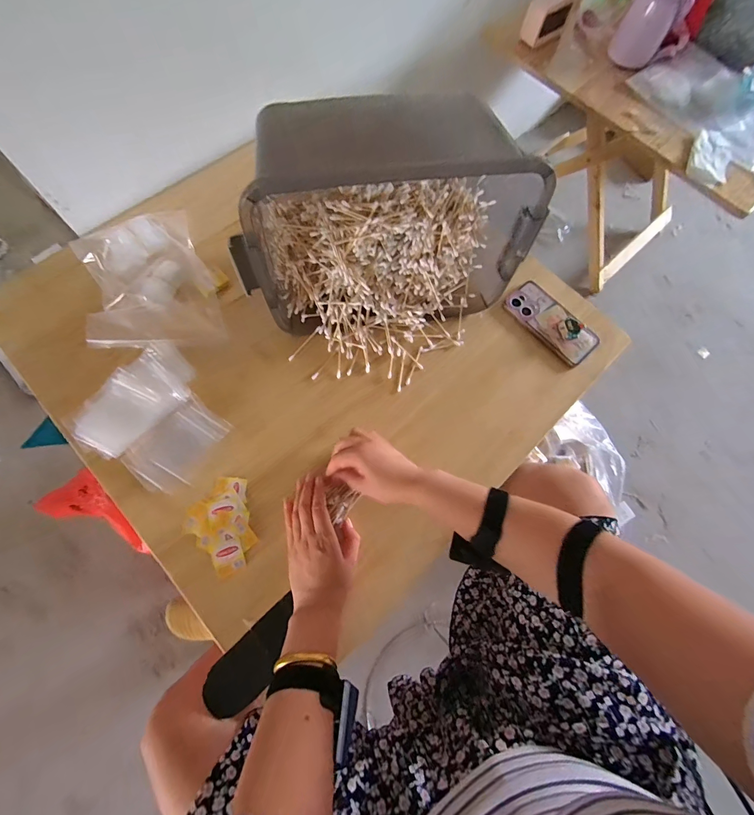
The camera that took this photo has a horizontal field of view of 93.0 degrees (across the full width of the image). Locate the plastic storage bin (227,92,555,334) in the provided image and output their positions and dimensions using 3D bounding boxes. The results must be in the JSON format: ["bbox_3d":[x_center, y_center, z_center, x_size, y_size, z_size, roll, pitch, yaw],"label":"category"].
[{"bbox_3d":[0.017,-0.256,0.519,0.386,0.230,0.216,-9,71,-7],"label":"plastic storage bin"}]

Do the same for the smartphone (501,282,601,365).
[{"bbox_3d":[0.300,-0.149,0.607,0.084,0.014,0.161,-39,78,-16],"label":"smartphone"}]

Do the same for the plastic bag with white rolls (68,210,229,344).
[{"bbox_3d":[-0.363,-0.197,0.573,0.182,0.064,0.239,-21,73,-11],"label":"plastic bag with white rolls"}]

